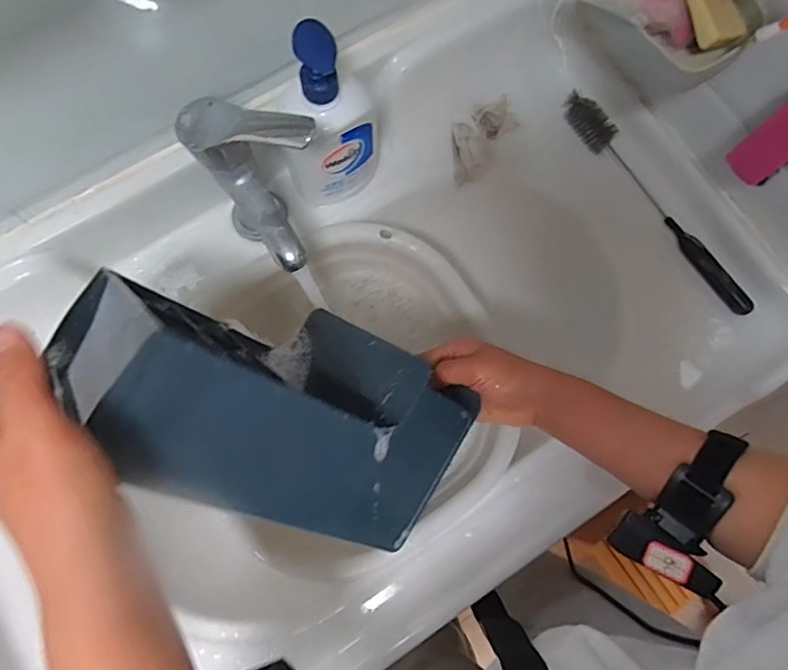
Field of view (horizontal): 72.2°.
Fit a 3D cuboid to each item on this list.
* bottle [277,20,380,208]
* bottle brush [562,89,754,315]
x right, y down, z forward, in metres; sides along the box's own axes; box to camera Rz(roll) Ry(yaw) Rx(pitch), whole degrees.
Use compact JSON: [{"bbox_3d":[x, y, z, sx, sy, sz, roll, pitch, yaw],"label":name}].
[{"bbox_3d":[-0.057,-0.192,0.489,0.094,0.188,0.058,-9,77,-4],"label":"bottle"},{"bbox_3d":[0.278,-0.143,0.570,0.030,0.027,0.290,-33,80,-8],"label":"bottle brush"}]

